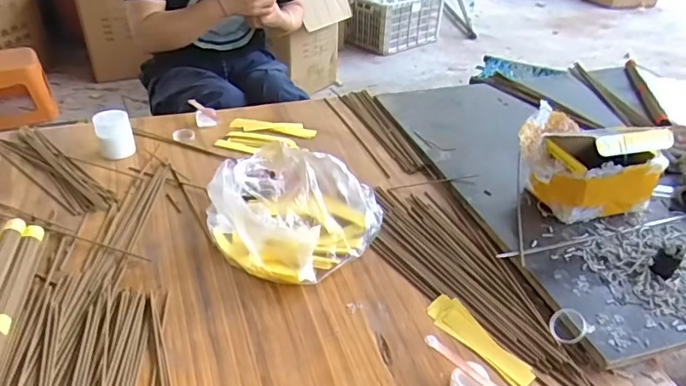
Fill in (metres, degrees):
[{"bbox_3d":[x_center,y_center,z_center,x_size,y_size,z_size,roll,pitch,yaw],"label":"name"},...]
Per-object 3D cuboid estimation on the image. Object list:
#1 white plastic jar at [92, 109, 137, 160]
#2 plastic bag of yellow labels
[{"bbox_3d":[-0.387,-0.099,0.846,0.056,0.068,0.053,-13,39,-22],"label":"white plastic jar"},{"bbox_3d":[-0.066,0.015,0.674,0.216,0.095,0.223,16,38,18],"label":"plastic bag of yellow labels"}]

